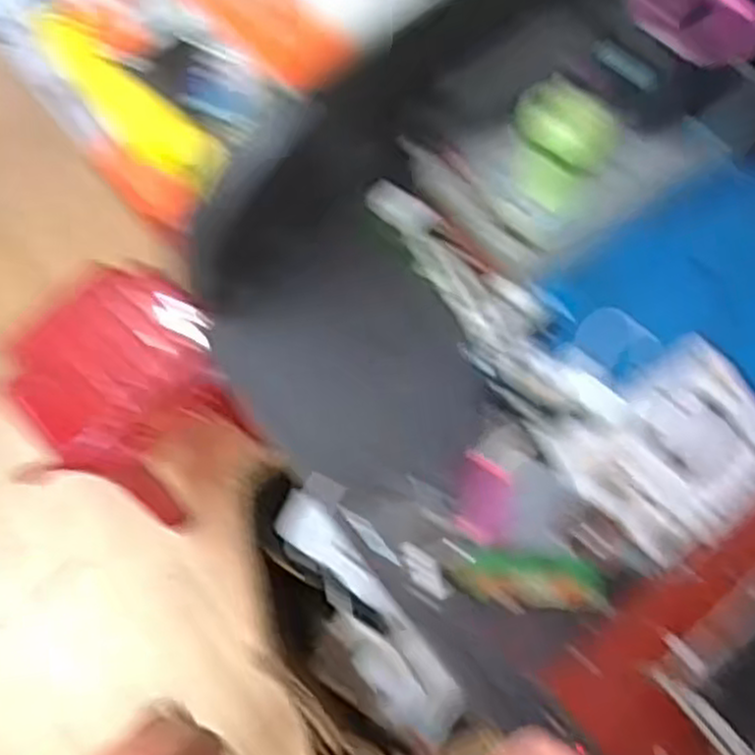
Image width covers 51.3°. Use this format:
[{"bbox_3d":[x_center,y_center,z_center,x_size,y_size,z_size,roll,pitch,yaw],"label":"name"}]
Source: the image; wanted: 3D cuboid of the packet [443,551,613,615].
[{"bbox_3d":[0.115,0.159,0.612,0.121,0.030,0.040,4,70,19],"label":"packet"}]

